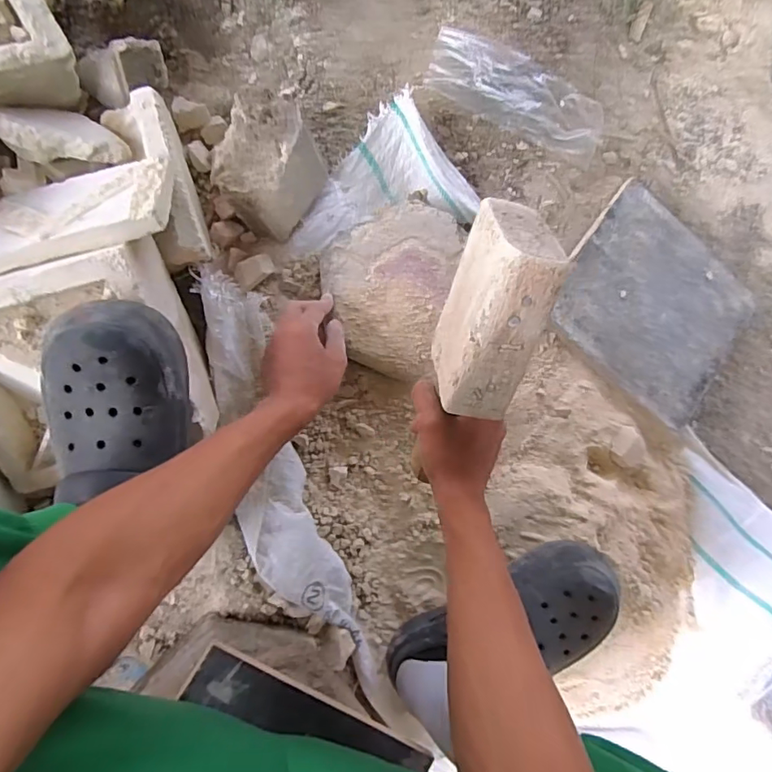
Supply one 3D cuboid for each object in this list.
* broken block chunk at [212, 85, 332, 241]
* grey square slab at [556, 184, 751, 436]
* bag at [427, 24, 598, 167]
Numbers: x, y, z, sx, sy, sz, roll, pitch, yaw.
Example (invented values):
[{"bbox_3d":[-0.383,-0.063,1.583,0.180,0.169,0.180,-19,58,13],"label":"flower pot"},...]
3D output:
[{"bbox_3d":[-0.127,-0.238,0.562,0.100,0.085,0.114,33,82,-9],"label":"broken block chunk"},{"bbox_3d":[0.356,-0.107,0.678,0.258,0.014,0.240,41,77,-5],"label":"grey square slab"},{"bbox_3d":[0.172,-0.375,0.668,0.236,0.027,0.091,16,87,-8],"label":"bag"}]

